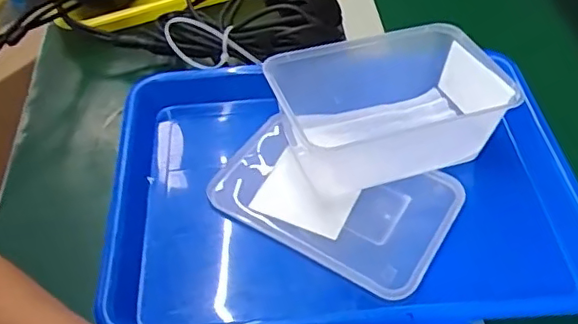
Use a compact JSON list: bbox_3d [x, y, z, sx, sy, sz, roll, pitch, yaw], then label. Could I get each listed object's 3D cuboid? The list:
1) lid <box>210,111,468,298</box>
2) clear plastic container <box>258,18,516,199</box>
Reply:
[{"bbox_3d":[0.032,0.023,0.437,0.171,0.006,0.108,25,54,21],"label":"lid"},{"bbox_3d":[0.079,-0.044,0.457,0.175,0.060,0.108,-13,50,-9],"label":"clear plastic container"}]

